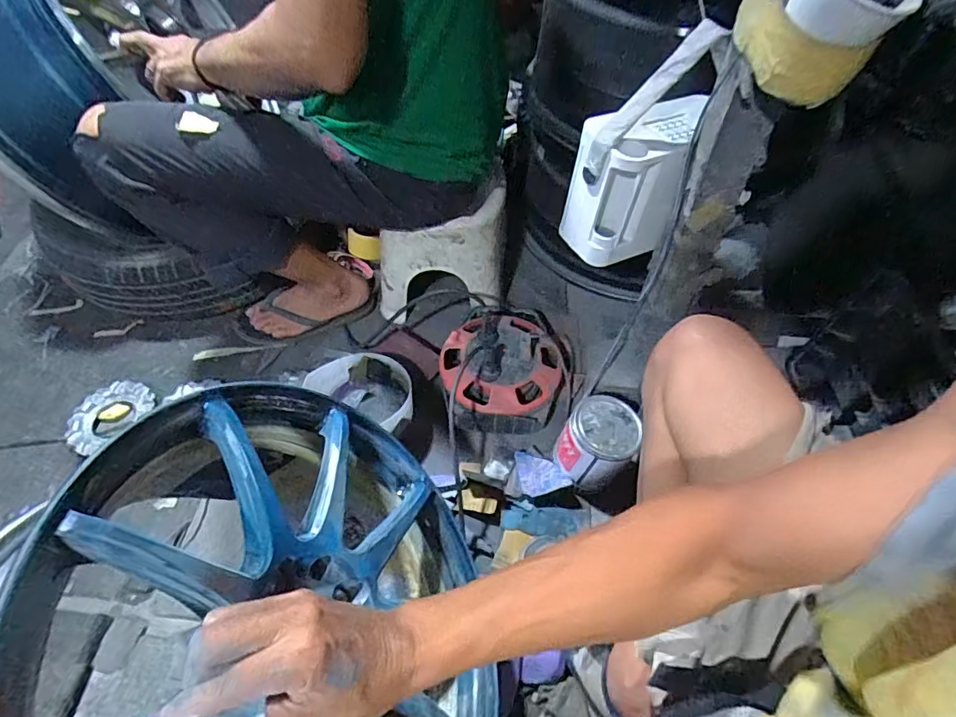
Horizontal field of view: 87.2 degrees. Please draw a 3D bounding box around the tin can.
[{"bbox_3d":[0.180,0.126,0.755,0.103,0.091,0.110,0,53,0],"label":"tin can"}]

